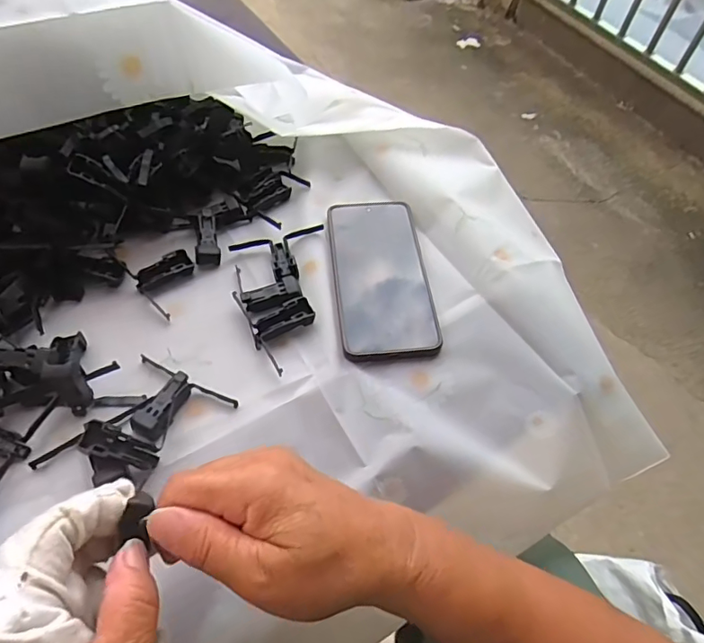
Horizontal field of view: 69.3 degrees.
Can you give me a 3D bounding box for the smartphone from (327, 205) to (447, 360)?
[{"bbox_3d":[0.023,-0.040,0.435,0.080,0.017,0.160,-1,55,-9],"label":"smartphone"}]

